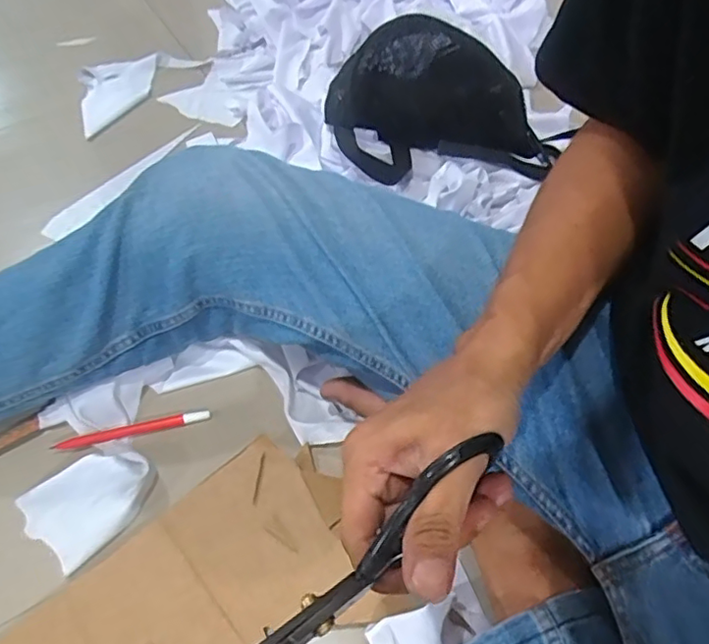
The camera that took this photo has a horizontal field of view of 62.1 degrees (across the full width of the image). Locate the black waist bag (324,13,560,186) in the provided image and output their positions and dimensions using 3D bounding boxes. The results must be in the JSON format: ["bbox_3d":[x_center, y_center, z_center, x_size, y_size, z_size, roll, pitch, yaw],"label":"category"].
[{"bbox_3d":[0.092,-0.237,0.656,0.233,0.114,0.165,-12,57,-5],"label":"black waist bag"}]

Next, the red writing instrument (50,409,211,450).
[{"bbox_3d":[-0.195,0.096,0.520,0.132,0.010,0.011,-13,57,-5],"label":"red writing instrument"}]

